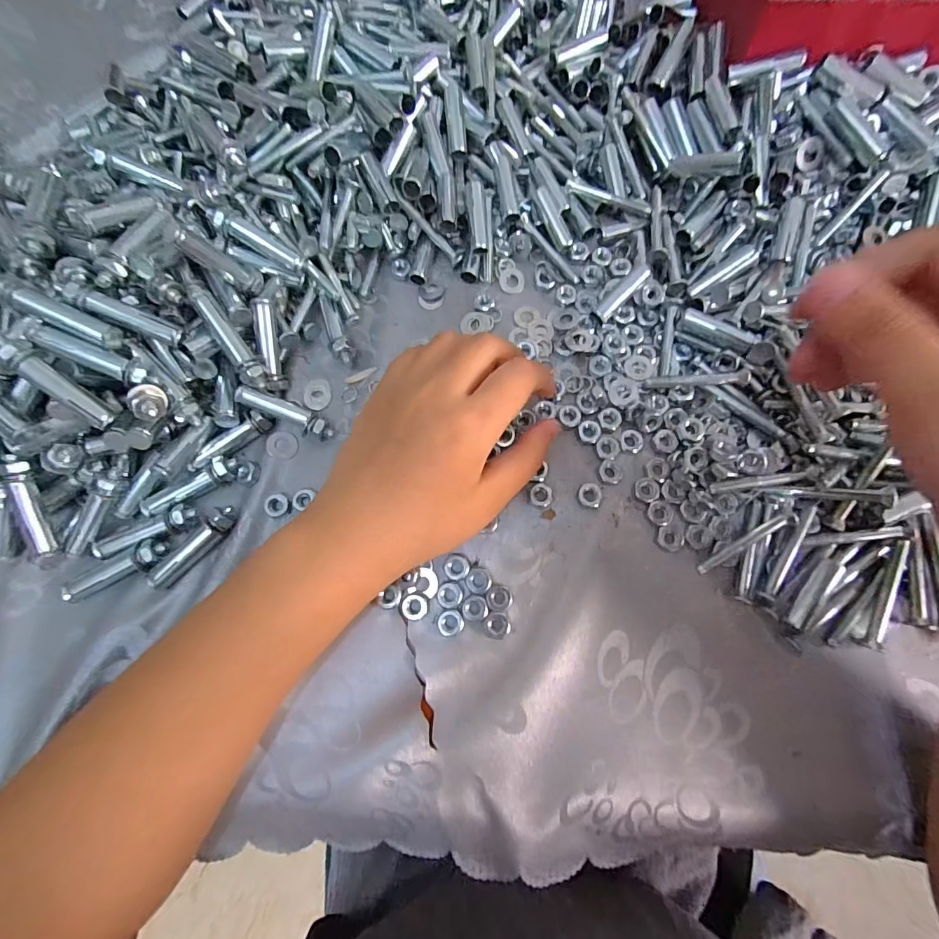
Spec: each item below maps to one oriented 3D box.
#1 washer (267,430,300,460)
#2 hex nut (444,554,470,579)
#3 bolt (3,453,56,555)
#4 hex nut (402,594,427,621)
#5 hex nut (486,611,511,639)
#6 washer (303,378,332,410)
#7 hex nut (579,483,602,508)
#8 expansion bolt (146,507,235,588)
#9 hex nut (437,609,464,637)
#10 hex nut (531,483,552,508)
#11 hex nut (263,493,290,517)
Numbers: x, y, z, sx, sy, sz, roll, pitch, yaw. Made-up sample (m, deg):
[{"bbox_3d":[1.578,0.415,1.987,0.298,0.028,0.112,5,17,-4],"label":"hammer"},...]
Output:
[{"bbox_3d":[-0.109,-0.014,0.257,0.017,0.004,0.017,14,73,-13],"label":"washer"},{"bbox_3d":[-0.007,0.052,0.234,0.013,0.004,0.013,1,75,2],"label":"hex nut"},{"bbox_3d":[-0.226,0.019,0.225,0.010,0.010,0.052,-8,103,-1],"label":"bolt"},{"bbox_3d":[-0.029,0.072,0.230,0.013,0.004,0.013,0,75,1],"label":"hex nut"},{"bbox_3d":[0.015,0.080,0.225,0.013,0.004,0.013,-3,75,0],"label":"hex nut"},{"bbox_3d":[-0.092,-0.045,0.267,0.016,0.004,0.019,-3,86,-2],"label":"washer"},{"bbox_3d":[0.066,0.014,0.242,0.013,0.007,0.012,16,76,6],"label":"hex nut"},{"bbox_3d":[-0.148,0.041,0.237,0.010,0.009,0.053,43,80,11],"label":"expansion bolt"},{"bbox_3d":[-0.010,0.079,0.226,0.013,0.004,0.013,-19,75,-4],"label":"hex nut"},{"bbox_3d":[0.040,0.014,0.245,0.012,0.004,0.013,0,75,1],"label":"hex nut"},{"bbox_3d":[-0.107,0.020,0.244,0.012,0.004,0.013,-29,76,-6],"label":"hex nut"}]

